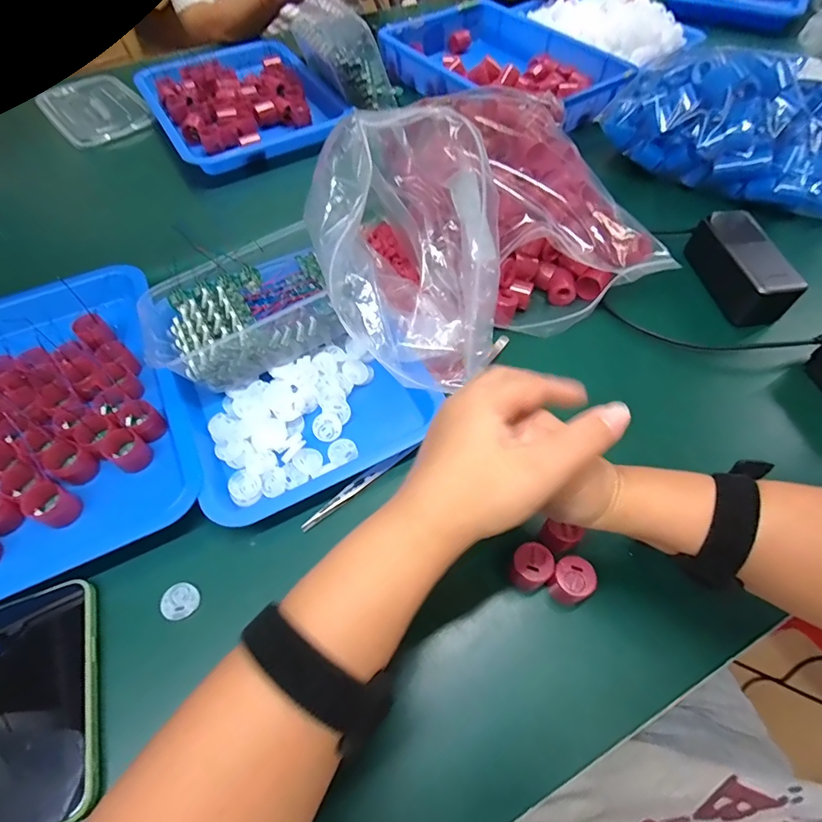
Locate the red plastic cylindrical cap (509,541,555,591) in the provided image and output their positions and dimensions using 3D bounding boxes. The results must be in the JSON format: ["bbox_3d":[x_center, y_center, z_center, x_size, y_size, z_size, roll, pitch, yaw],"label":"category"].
[{"bbox_3d":[0.090,0.120,0.346,0.028,0.037,0.029,0,58,0],"label":"red plastic cylindrical cap"}]

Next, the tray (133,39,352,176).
[{"bbox_3d":[-0.275,-0.507,0.740,0.271,0.041,0.314,-28,62,-16],"label":"tray"}]

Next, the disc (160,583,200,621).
[{"bbox_3d":[-0.175,0.144,0.344,0.025,0.007,0.025,0,58,0],"label":"disc"}]

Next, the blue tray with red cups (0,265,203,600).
[{"bbox_3d":[-0.346,0.004,0.402,0.263,0.038,0.309,-23,61,-13],"label":"blue tray with red cups"}]

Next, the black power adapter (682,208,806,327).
[{"bbox_3d":[0.365,-0.157,0.505,0.059,0.059,0.135,-8,59,-4],"label":"black power adapter"}]

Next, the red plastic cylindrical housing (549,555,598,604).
[{"bbox_3d":[0.119,0.128,0.342,0.029,0.035,0.028,0,58,0],"label":"red plastic cylindrical housing"}]

